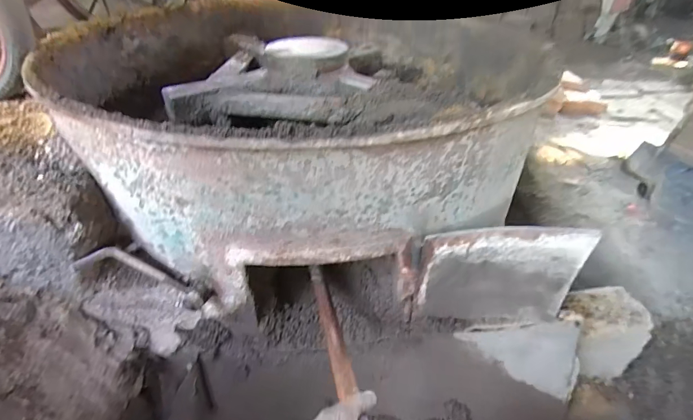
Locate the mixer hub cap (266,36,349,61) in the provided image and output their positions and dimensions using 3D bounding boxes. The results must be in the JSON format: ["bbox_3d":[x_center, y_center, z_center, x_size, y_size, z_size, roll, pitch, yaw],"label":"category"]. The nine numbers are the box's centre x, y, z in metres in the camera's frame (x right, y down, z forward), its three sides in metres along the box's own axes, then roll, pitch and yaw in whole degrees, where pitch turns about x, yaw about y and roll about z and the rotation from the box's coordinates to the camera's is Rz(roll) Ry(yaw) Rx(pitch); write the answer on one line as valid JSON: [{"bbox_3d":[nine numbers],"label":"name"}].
[{"bbox_3d":[-0.133,-0.543,1.269,0.270,0.036,0.280,1,37,-1],"label":"mixer hub cap"}]

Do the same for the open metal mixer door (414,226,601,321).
[{"bbox_3d":[0.374,0.169,0.930,0.390,0.315,0.027,1,37,-1],"label":"open metal mixer door"}]

